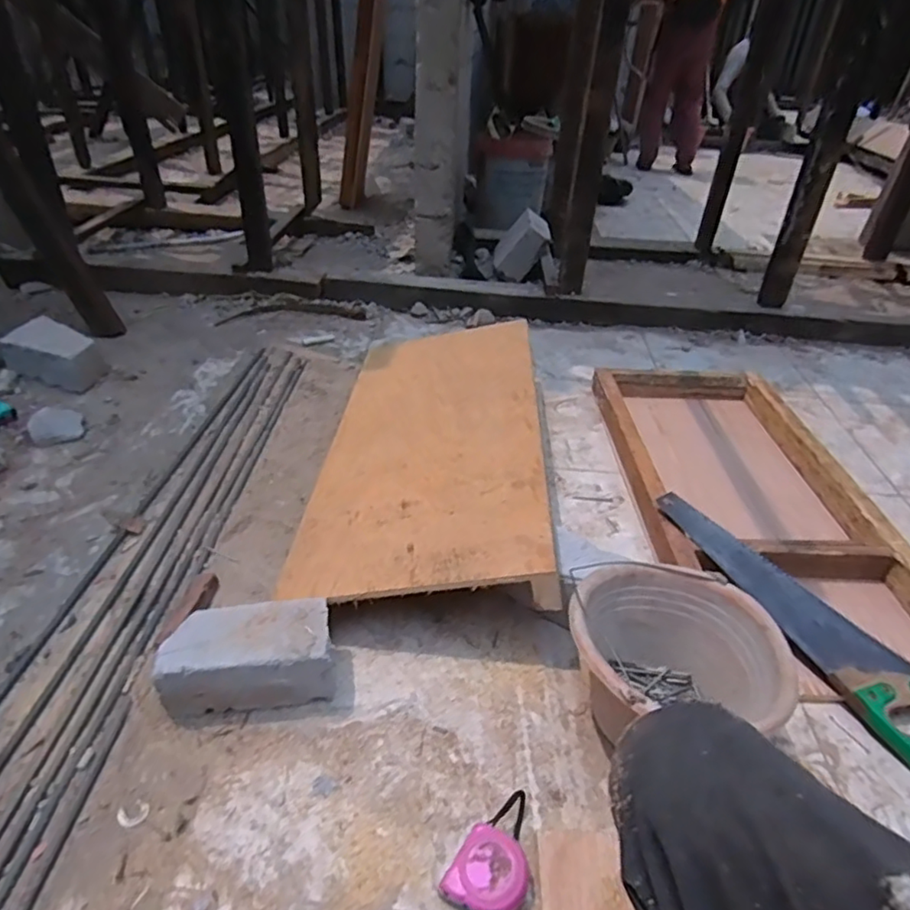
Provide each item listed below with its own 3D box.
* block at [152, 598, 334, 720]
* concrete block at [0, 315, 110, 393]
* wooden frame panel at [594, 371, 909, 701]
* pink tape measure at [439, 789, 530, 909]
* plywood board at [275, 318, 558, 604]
[{"bbox_3d":[-0.267,0.269,0.802,0.209,0.107,0.106,-2,36,-7],"label":"block"},{"bbox_3d":[-0.958,-0.248,1.465,0.196,0.105,0.134,11,37,11],"label":"concrete block"},{"bbox_3d":[0.542,0.069,1.165,0.406,0.082,0.858,1,36,-2],"label":"wooden frame panel"},{"bbox_3d":[0.049,0.429,0.657,0.077,0.048,0.133,20,39,21],"label":"pink tape measure"},{"bbox_3d":[-0.044,-0.052,1.158,0.412,0.019,0.816,-10,33,10],"label":"plywood board"}]

